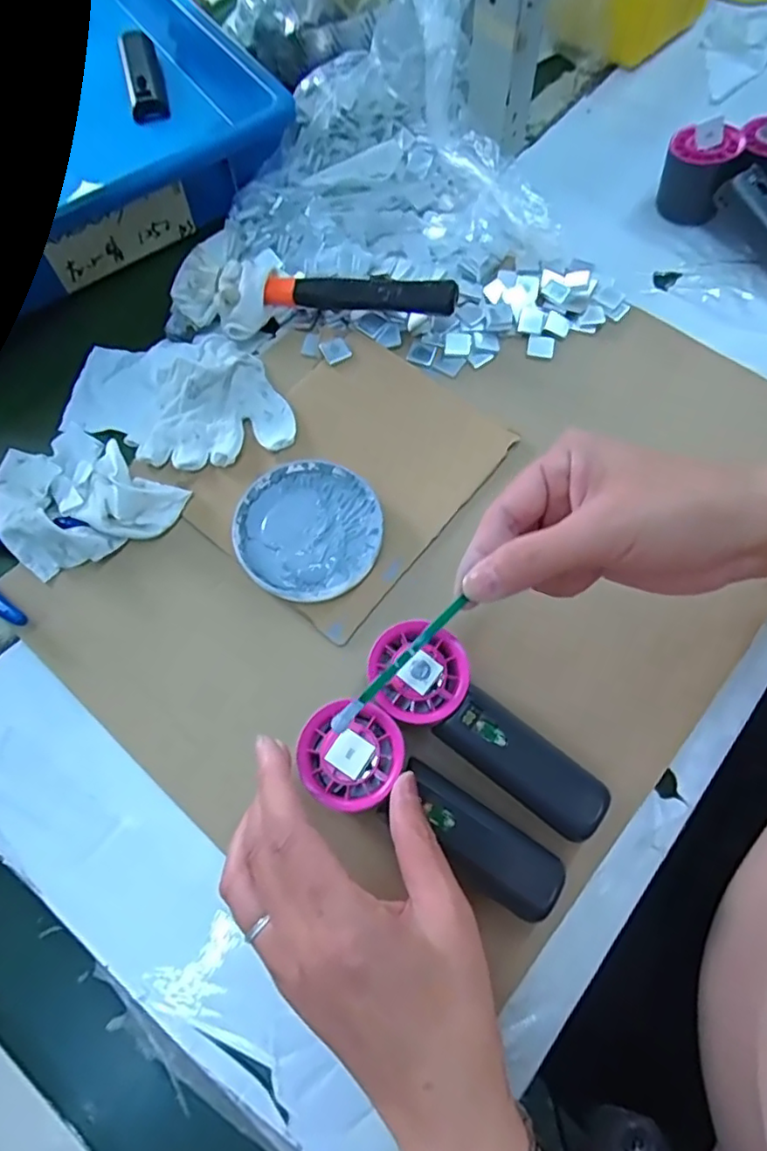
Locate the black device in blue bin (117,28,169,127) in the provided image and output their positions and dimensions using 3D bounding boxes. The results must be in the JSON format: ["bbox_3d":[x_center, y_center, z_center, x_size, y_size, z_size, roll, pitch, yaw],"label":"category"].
[{"bbox_3d":[-0.249,-0.521,0.601,0.035,0.025,0.112,-12,71,-4],"label":"black device in blue bin"}]

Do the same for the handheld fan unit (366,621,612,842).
[{"bbox_3d":[0.060,0.087,0.340,0.149,0.055,0.052,32,74,11],"label":"handheld fan unit"}]

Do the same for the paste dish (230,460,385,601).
[{"bbox_3d":[-0.052,-0.032,0.403,0.100,0.014,0.097,0,70,1],"label":"paste dish"}]

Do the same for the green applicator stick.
[{"bbox_3d":[0.007,0.040,0.266,0.083,0.004,0.006,-44,75,-7],"label":"green applicator stick"}]

